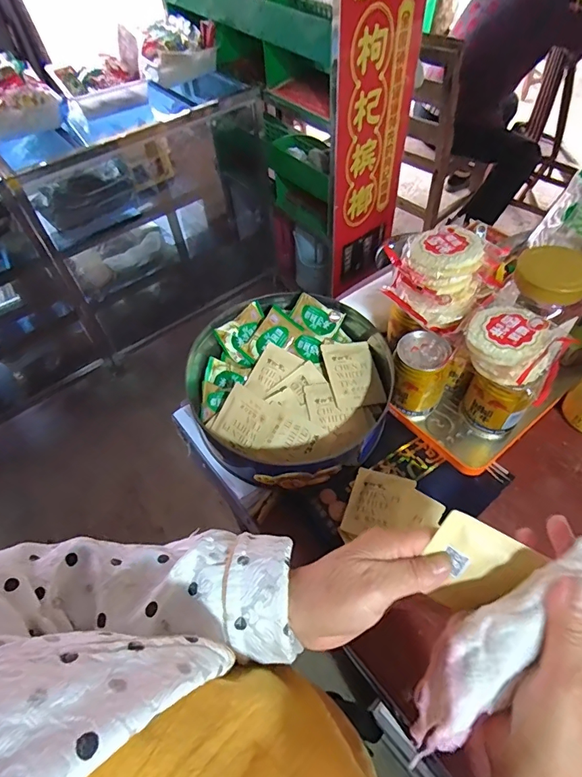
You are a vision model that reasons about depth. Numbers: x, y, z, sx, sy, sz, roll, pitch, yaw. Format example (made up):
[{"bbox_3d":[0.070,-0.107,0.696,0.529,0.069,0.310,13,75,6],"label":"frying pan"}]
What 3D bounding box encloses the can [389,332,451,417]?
[{"bbox_3d":[0.143,-0.012,0.494,0.057,0.085,0.058,-1,54,2],"label":"can"}]

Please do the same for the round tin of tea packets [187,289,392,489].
[{"bbox_3d":[0.001,-0.012,0.503,0.225,0.074,0.218,-1,54,2],"label":"round tin of tea packets"}]

